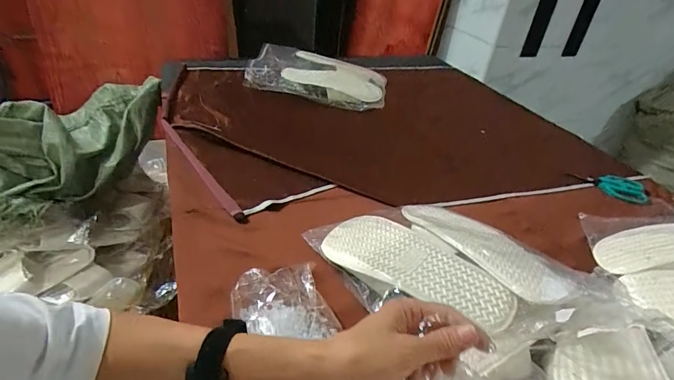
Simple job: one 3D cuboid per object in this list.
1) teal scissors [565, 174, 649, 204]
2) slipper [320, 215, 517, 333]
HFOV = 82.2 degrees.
[{"bbox_3d":[0.576,-0.007,0.809,0.148,0.013,0.072,6,34,-2],"label":"teal scissors"},{"bbox_3d":[0.093,0.102,0.507,0.112,0.049,0.256,-25,46,-36],"label":"slipper"}]

